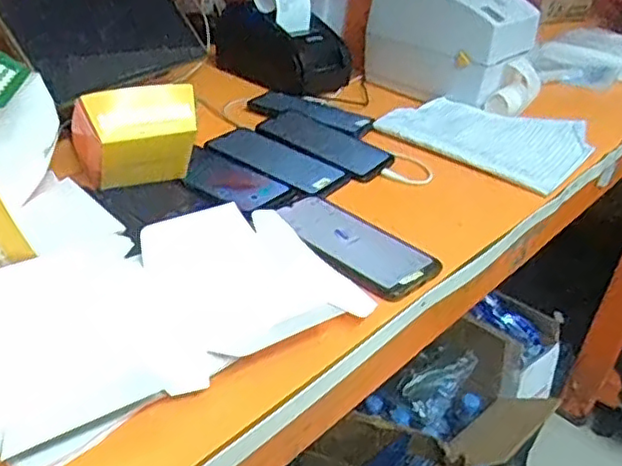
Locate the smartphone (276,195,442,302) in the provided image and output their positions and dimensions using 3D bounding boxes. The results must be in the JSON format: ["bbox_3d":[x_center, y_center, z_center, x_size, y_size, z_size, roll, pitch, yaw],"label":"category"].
[{"bbox_3d":[0.038,0.008,0.619,0.166,0.010,0.083,30,38,33],"label":"smartphone"}]

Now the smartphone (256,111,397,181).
[{"bbox_3d":[0.016,-0.114,0.808,0.173,0.011,0.085,26,37,28],"label":"smartphone"}]

